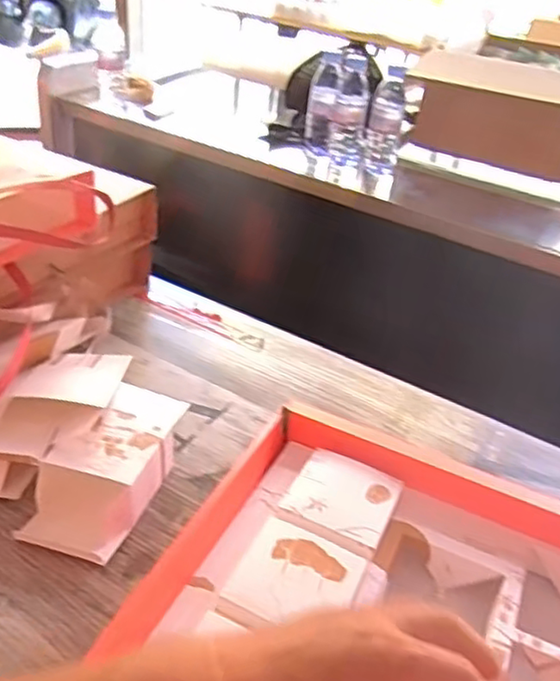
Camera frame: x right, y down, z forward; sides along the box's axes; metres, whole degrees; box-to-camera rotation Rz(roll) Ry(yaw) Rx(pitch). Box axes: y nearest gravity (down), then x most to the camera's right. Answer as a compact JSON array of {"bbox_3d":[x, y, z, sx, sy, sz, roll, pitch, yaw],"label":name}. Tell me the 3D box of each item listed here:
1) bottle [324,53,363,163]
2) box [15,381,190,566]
[{"bbox_3d":[0.126,-0.409,1.178,0.059,0.176,0.057,6,34,-1],"label":"bottle"},{"bbox_3d":[-0.155,0.113,0.604,0.085,0.058,0.178,15,35,12],"label":"box"}]

